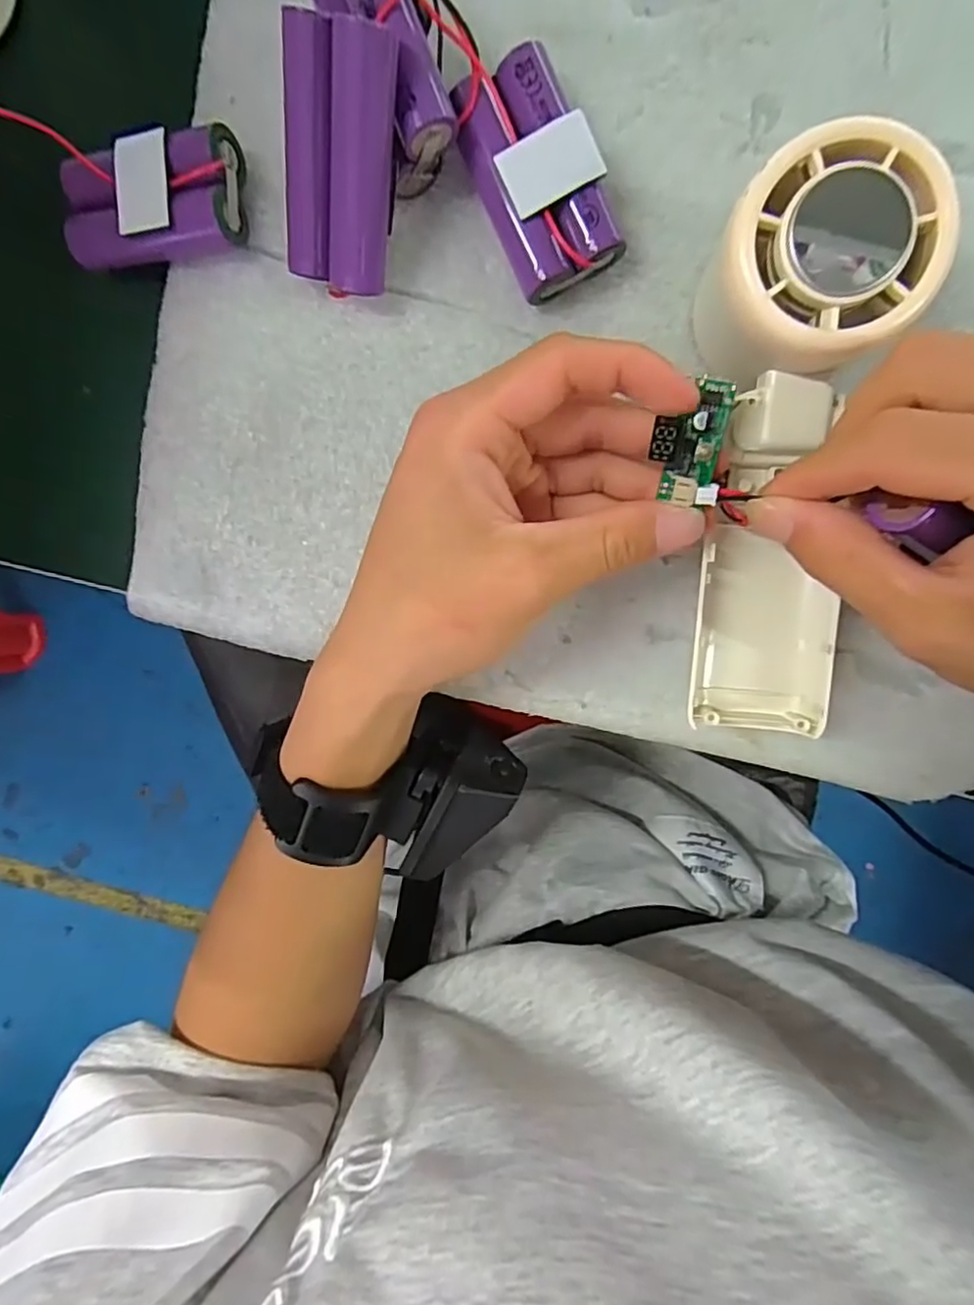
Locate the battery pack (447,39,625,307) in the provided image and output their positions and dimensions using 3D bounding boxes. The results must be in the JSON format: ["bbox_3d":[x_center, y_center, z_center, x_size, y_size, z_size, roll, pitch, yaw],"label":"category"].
[{"bbox_3d":[0.016,-0.154,0.208,0.035,0.021,0.065,-25,93,8],"label":"battery pack"}]

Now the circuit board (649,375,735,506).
[{"bbox_3d":[0.058,-0.061,0.181,0.020,0.010,0.033,10,97,5],"label":"circuit board"}]

